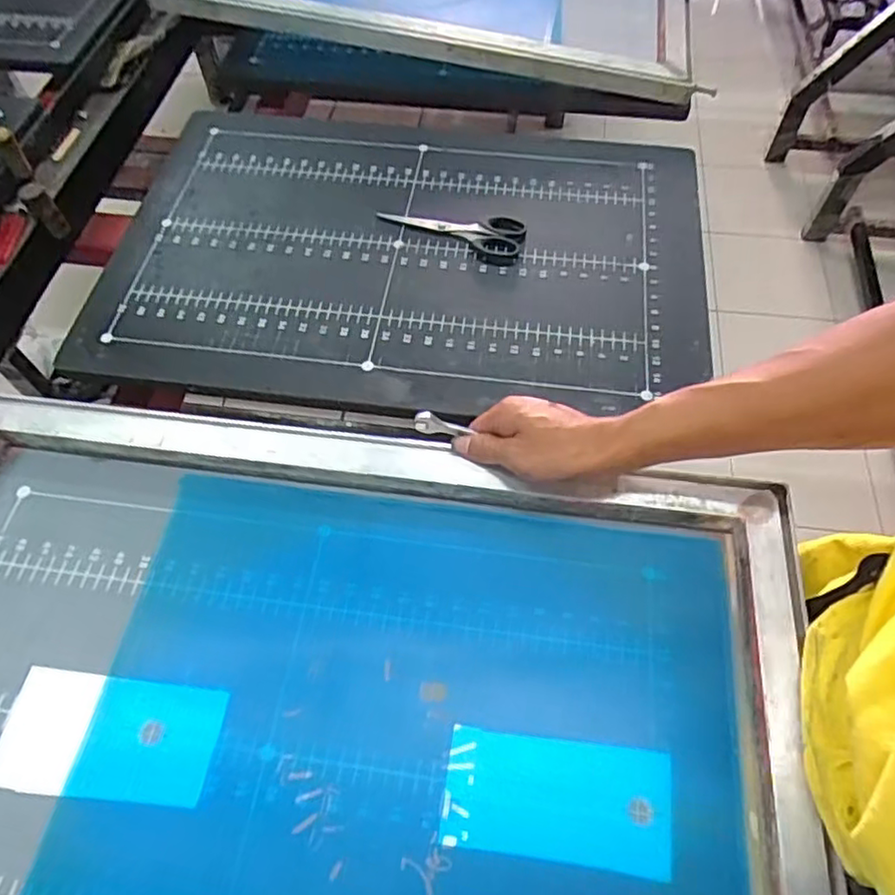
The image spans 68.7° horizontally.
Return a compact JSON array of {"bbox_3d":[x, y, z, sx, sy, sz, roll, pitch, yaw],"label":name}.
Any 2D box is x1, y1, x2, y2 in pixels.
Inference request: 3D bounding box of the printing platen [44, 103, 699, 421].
[{"bbox_3d":[-0.050,-0.205,0.675,0.595,0.024,0.397,7,59,5],"label":"printing platen"}]

